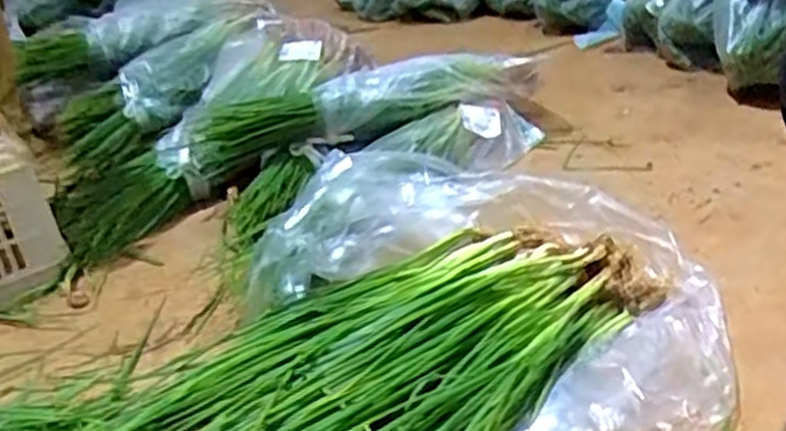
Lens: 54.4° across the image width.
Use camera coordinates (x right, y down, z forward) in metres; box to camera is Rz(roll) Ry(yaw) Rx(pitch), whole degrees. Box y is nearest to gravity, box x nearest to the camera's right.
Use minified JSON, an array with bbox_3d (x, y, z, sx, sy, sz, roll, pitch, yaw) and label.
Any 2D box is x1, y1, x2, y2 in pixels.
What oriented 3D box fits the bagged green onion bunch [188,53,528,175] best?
[{"bbox_3d":[-0.044,-0.178,1.200,0.546,0.086,0.117,-16,27,-14],"label":"bagged green onion bunch"}]

